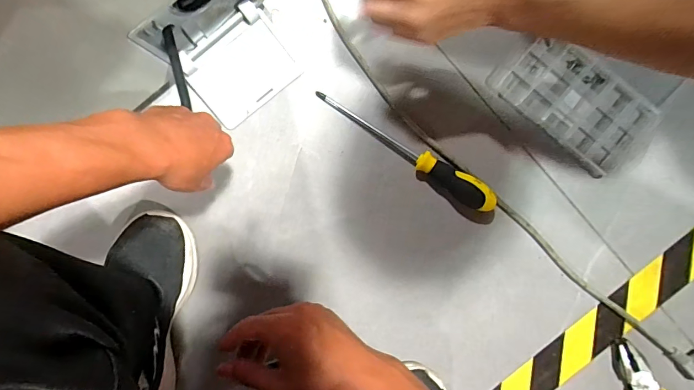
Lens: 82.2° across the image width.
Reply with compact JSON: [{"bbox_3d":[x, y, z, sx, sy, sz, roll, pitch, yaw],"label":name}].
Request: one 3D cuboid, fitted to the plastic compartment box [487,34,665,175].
[{"bbox_3d":[0.270,-0.112,0.475,0.184,0.021,0.101,39,92,-1],"label":"plastic compartment box"}]

